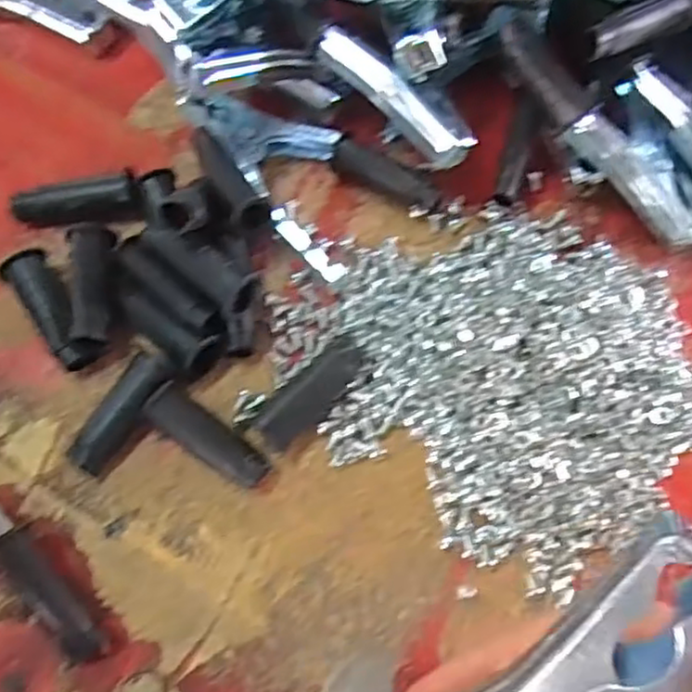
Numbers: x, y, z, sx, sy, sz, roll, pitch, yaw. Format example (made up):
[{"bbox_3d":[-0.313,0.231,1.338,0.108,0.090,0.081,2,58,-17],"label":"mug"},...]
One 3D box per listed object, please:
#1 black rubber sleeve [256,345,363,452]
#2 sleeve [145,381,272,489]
[{"bbox_3d":[-0.017,0.023,0.328,0.019,0.014,0.058,43,73,12],"label":"black rubber sleeve"},{"bbox_3d":[-0.063,0.042,0.320,0.060,0.019,0.019,37,72,10],"label":"sleeve"}]

